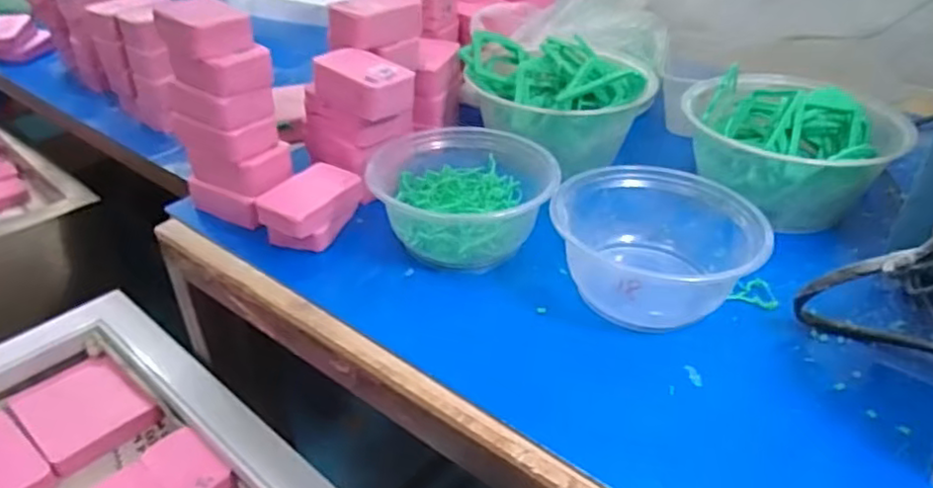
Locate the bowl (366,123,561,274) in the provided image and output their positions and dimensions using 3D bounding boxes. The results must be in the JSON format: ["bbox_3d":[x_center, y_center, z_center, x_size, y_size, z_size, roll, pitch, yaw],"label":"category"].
[{"bbox_3d":[0.001,-0.039,0.499,0.130,0.060,0.113,9,35,12],"label":"bowl"}]

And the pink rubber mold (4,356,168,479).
[{"bbox_3d":[-0.346,0.149,0.598,0.106,0.021,0.087,25,41,30],"label":"pink rubber mold"}]

